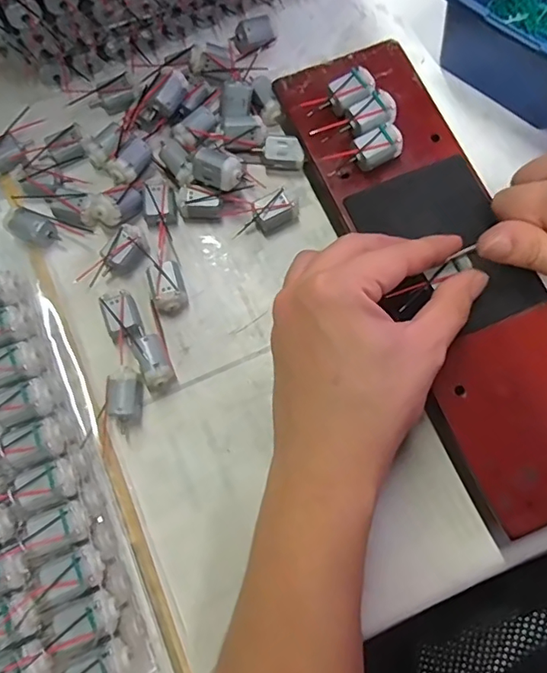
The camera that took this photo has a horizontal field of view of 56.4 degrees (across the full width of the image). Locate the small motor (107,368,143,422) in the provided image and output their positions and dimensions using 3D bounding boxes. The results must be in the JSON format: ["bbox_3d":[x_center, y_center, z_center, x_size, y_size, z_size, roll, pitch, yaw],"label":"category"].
[{"bbox_3d":[-0.082,0.033,0.286,0.017,0.018,0.027,-3,76,0],"label":"small motor"}]

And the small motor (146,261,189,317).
[{"bbox_3d":[-0.063,-0.029,0.304,0.019,0.017,0.027,-17,77,-4],"label":"small motor"}]

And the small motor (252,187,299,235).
[{"bbox_3d":[0.001,-0.077,0.315,0.025,0.017,0.016,-28,78,-6],"label":"small motor"}]

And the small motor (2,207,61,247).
[{"bbox_3d":[-0.147,-0.066,0.312,0.027,0.016,0.020,35,79,9],"label":"small motor"}]

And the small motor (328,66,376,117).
[{"bbox_3d":[0.047,-0.145,0.305,0.029,0.015,0.019,-38,79,-8],"label":"small motor"}]

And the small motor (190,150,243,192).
[{"bbox_3d":[-0.034,-0.099,0.304,0.030,0.016,0.017,26,78,7],"label":"small motor"}]

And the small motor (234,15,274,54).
[{"bbox_3d":[-0.013,-0.200,0.342,0.025,0.019,0.015,-32,78,-7],"label":"small motor"}]

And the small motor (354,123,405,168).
[{"bbox_3d":[0.060,-0.109,0.297,0.028,0.017,0.020,-25,77,-5],"label":"small motor"}]

